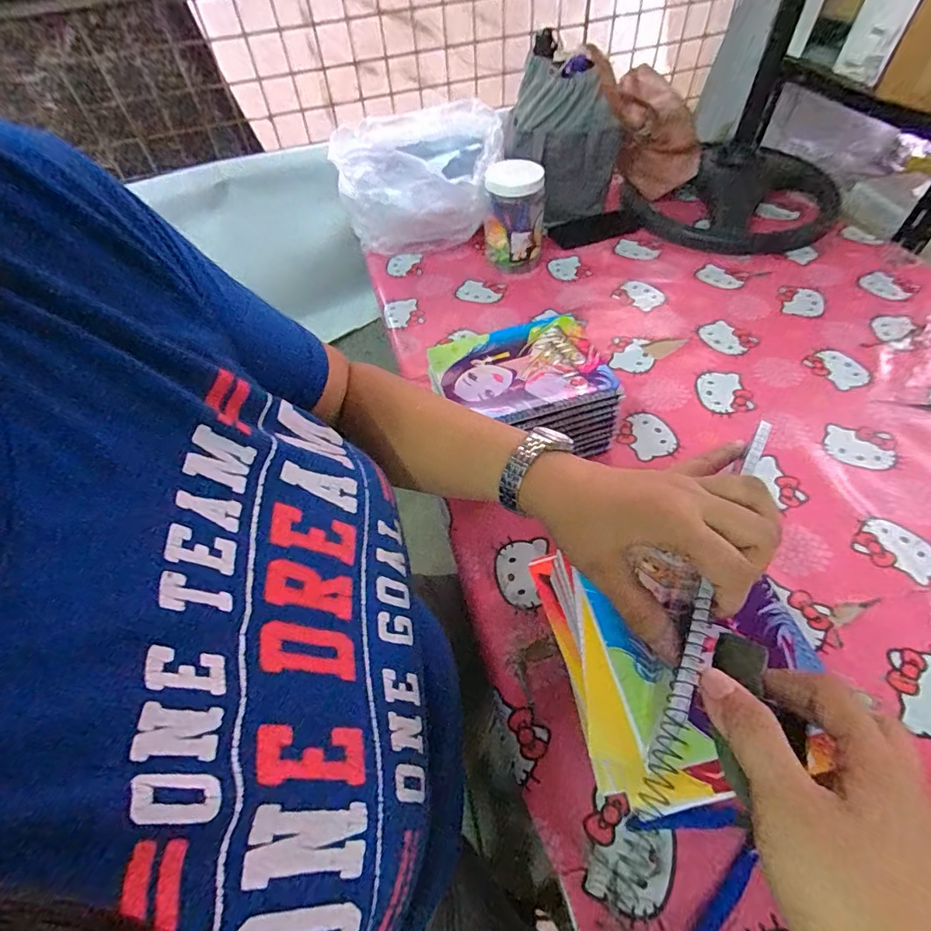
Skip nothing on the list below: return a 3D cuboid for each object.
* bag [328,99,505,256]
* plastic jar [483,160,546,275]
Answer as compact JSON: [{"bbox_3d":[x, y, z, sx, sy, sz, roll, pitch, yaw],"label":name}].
[{"bbox_3d":[-0.076,-0.510,0.910,0.292,0.192,0.173,-8,53,-1],"label":"bag"},{"bbox_3d":[0.085,-0.433,0.867,0.102,0.156,0.099,-2,54,3],"label":"plastic jar"}]

